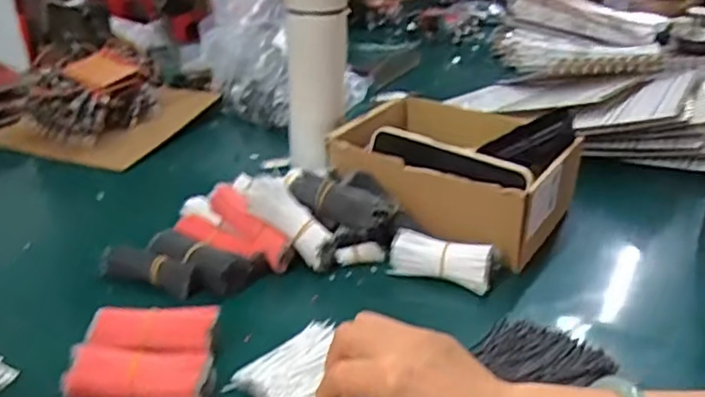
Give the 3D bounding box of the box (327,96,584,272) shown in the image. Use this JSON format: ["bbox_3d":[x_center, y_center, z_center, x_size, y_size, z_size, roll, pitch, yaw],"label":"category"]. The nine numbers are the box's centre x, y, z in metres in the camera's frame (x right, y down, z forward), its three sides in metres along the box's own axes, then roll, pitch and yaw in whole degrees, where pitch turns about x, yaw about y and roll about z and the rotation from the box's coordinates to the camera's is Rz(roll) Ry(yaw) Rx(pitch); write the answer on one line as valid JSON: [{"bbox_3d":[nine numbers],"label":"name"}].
[{"bbox_3d":[0.104,-0.028,0.651,0.209,0.104,0.169,16,28,27],"label":"box"}]

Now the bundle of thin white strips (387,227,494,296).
[{"bbox_3d":[0.077,0.053,0.551,0.087,0.035,0.026,11,26,18],"label":"bundle of thin white strips"}]

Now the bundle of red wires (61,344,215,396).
[{"bbox_3d":[-0.140,0.121,0.418,0.093,0.034,0.027,2,25,0],"label":"bundle of red wires"}]

